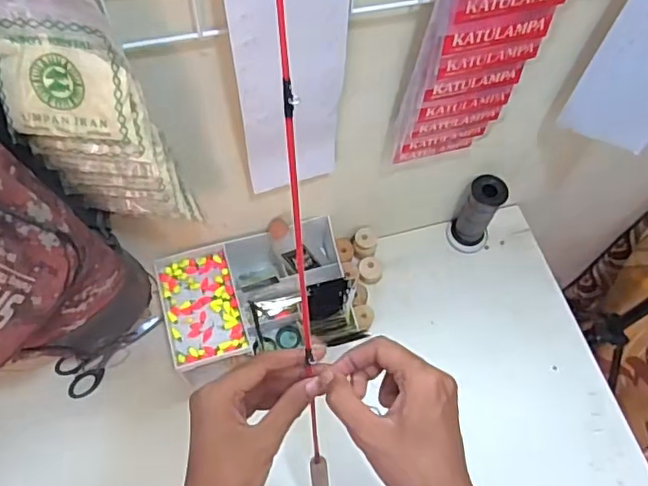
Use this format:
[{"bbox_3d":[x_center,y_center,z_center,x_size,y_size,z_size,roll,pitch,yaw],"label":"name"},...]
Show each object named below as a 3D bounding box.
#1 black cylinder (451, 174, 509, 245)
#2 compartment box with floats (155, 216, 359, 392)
[{"bbox_3d":[0.218,-0.044,0.816,0.048,0.118,0.045,1,63,-2],"label":"black cylinder"},{"bbox_3d":[-0.083,0.072,0.740,0.228,0.106,0.169,-13,64,-9],"label":"compartment box with floats"}]

